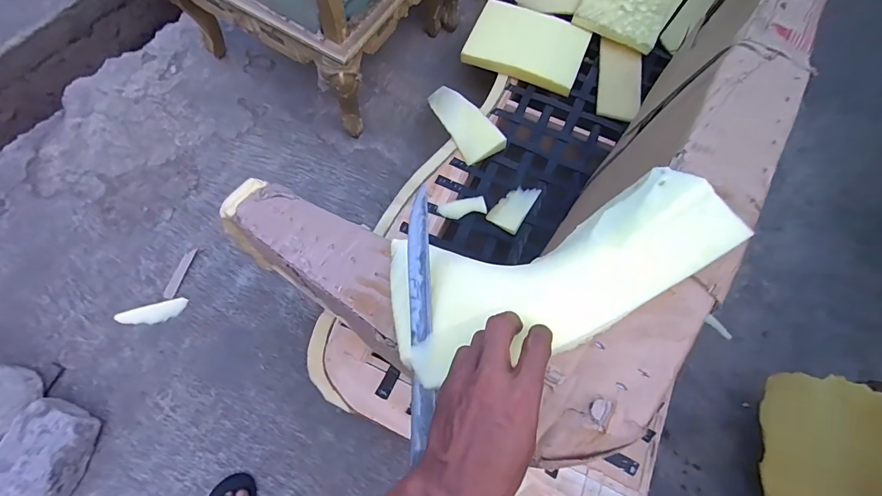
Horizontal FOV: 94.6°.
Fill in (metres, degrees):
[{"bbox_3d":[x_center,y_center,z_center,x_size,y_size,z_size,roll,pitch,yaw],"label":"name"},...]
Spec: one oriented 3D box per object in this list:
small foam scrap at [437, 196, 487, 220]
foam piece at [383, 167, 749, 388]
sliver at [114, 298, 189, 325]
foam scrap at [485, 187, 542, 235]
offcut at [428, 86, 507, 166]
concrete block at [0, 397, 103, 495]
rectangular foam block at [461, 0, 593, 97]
[{"bbox_3d":[0.056,-0.106,1.075,0.126,0.009,0.058,-10,71,-8],"label":"small foam scrap"},{"bbox_3d":[0.114,0.018,0.400,0.334,0.045,0.134,-20,71,1],"label":"foam piece"},{"bbox_3d":[-0.770,0.177,1.084,0.173,0.019,0.049,-14,71,-8],"label":"sliver"},{"bbox_3d":[0.193,-0.110,1.075,0.087,0.020,0.147,35,71,8],"label":"foam scrap"},{"bbox_3d":[0.055,-0.384,1.201,0.118,0.048,0.333,-24,58,-11],"label":"offcut"},{"bbox_3d":[-0.894,0.469,0.928,0.164,0.100,0.205,21,70,5],"label":"concrete block"},{"bbox_3d":[0.264,-0.628,1.255,0.344,0.035,0.260,21,69,3],"label":"rectangular foam block"}]

